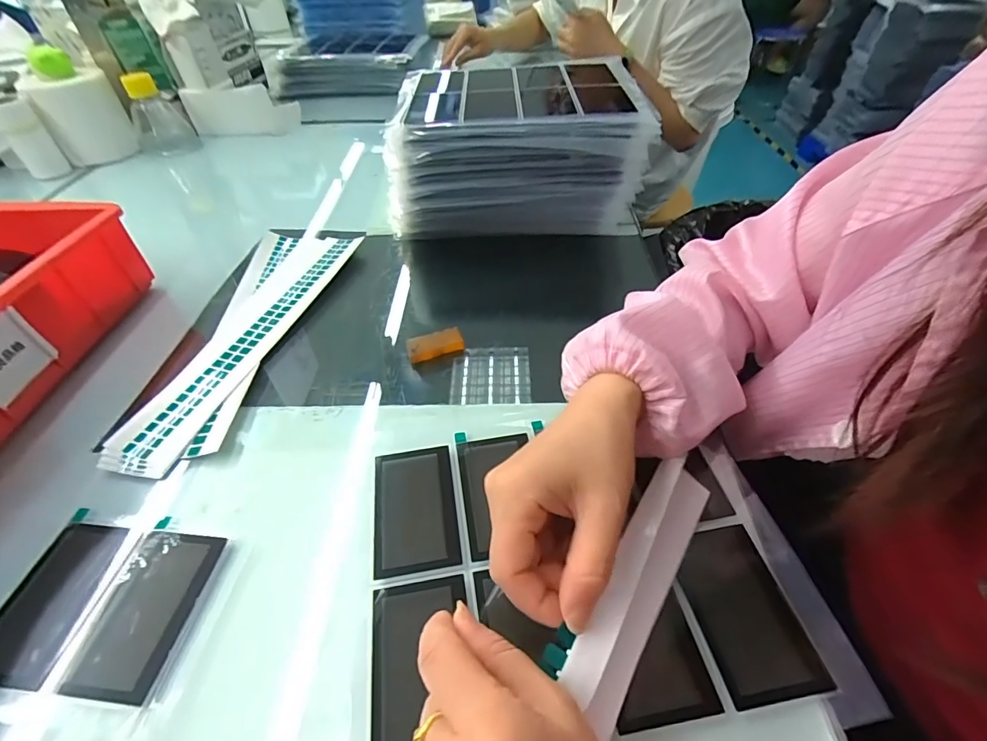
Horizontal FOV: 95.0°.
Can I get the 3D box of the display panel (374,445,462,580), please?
[{"bbox_3d":[-0.051,0.088,0.294,0.052,0.004,0.084,-8,46,-6],"label":"display panel"}]

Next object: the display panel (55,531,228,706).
[{"bbox_3d":[-0.198,0.134,0.257,0.052,0.004,0.085,3,46,5],"label":"display panel"}]

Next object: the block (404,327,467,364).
[{"bbox_3d":[-0.051,-0.023,0.393,0.049,0.012,0.022,-18,48,-15],"label":"block"}]

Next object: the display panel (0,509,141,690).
[{"bbox_3d":[-0.254,0.128,0.264,0.057,0.004,0.089,4,46,6],"label":"display panel"}]

